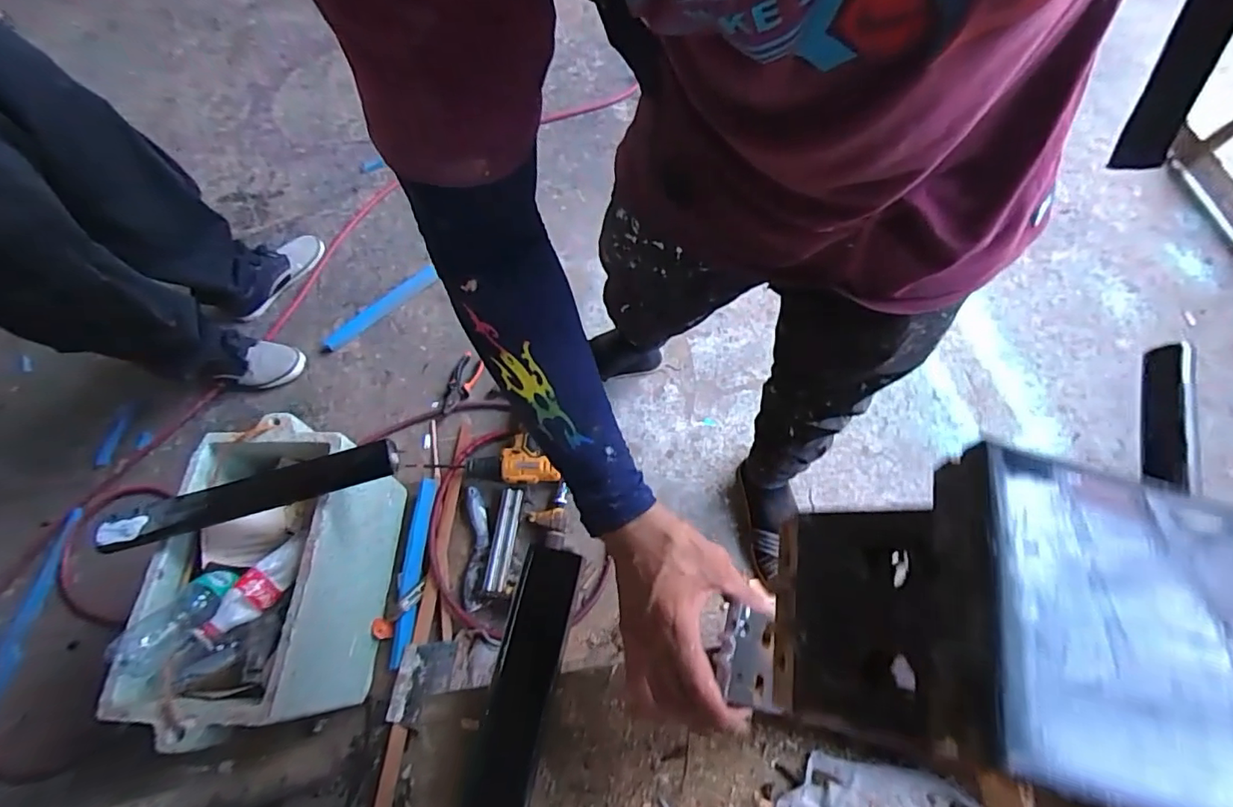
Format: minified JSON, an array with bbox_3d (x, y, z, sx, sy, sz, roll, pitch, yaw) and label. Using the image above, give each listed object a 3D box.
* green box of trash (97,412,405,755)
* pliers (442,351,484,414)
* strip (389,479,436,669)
[{"bbox_3d":[-0.547,0.286,0.929,0.258,0.292,0.455,-3,66,6],"label":"green box of trash"},{"bbox_3d":[-0.345,-0.043,1.222,0.054,0.021,0.146,21,66,10],"label":"pliers"},{"bbox_3d":[-0.391,0.311,1.052,0.040,0.008,0.342,1,64,0],"label":"strip"}]

